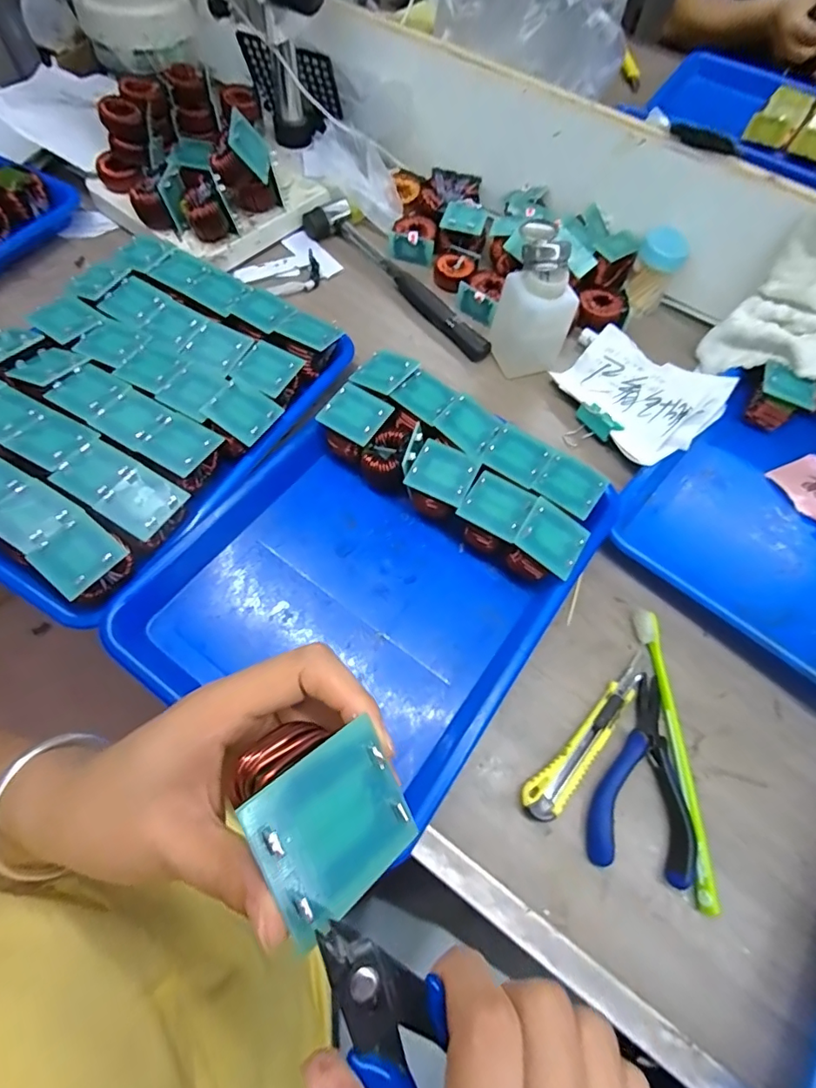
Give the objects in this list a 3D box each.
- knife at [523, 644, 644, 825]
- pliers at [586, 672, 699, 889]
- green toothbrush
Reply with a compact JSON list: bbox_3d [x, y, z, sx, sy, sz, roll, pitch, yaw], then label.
[{"bbox_3d":[0.126,0.128,0.334,0.025,0.013,0.136,42,68,15],"label":"knife"},{"bbox_3d":[0.163,0.152,0.324,0.061,0.011,0.124,23,64,7],"label":"pliers"},{"bbox_3d":[0.183,0.139,0.340,0.015,0.022,0.188,1,64,-4],"label":"green toothbrush"}]

